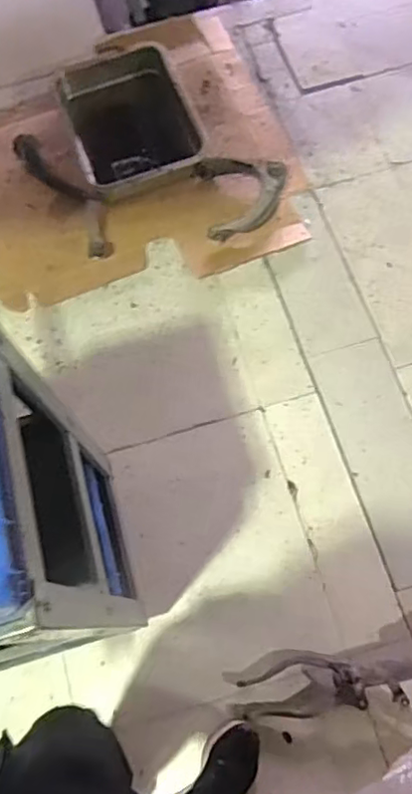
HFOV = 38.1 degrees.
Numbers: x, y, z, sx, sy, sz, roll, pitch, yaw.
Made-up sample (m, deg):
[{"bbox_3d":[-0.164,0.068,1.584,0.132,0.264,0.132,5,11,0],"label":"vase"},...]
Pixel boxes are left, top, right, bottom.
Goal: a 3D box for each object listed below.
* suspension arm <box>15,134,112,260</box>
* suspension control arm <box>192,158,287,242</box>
[{"bbox_3d":[-0.381,-0.581,1.667,0.111,0.055,0.443,-33,71,-9],"label":"suspension arm"},{"bbox_3d":[0.106,-0.565,1.646,0.246,0.081,0.245,-12,71,0],"label":"suspension control arm"}]

